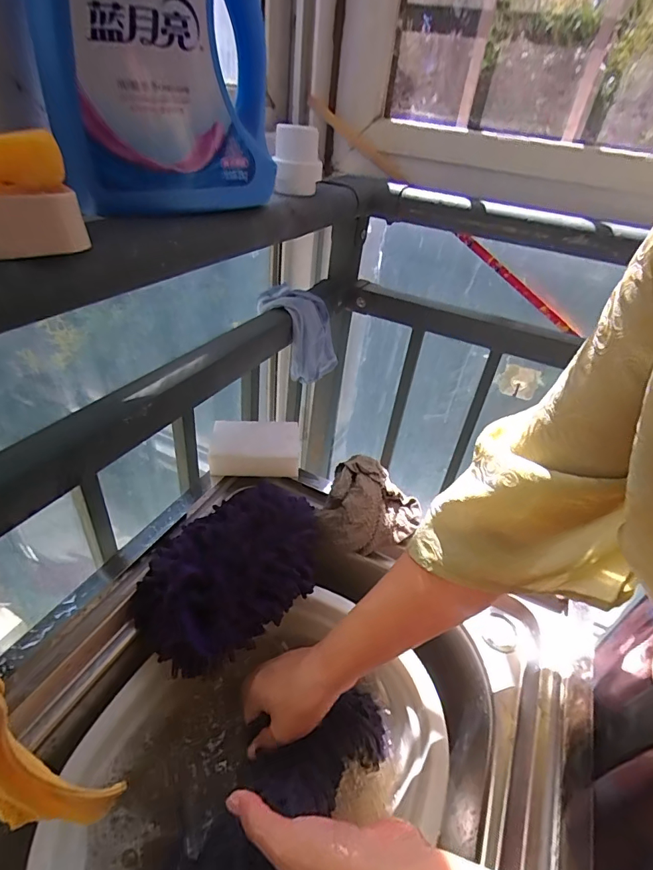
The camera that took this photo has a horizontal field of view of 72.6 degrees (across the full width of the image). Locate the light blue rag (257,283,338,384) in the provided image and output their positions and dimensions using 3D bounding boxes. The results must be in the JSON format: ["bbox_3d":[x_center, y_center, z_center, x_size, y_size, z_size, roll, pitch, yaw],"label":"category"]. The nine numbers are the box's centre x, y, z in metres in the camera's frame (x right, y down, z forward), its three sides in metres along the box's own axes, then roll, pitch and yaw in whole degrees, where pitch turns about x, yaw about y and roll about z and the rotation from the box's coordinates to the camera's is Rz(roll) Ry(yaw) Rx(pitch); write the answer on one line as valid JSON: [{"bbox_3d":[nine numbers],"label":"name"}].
[{"bbox_3d":[-0.047,-0.150,0.665,0.106,0.118,0.094,18,39,14],"label":"light blue rag"}]

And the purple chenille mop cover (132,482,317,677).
[{"bbox_3d":[-0.092,0.129,0.440,0.132,0.087,0.183,22,40,19],"label":"purple chenille mop cover"}]

